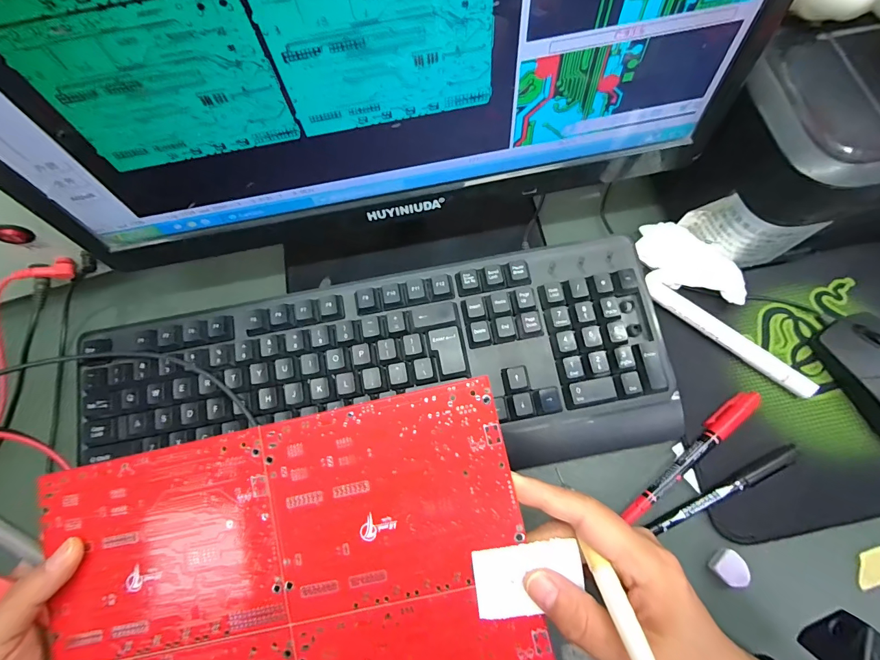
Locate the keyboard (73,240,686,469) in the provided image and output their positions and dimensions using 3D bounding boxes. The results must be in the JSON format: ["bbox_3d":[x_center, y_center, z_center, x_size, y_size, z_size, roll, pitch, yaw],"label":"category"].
[{"bbox_3d":[-0.047,0.038,0.293,0.428,0.035,0.154,-9,72,-1],"label":"keyboard"}]

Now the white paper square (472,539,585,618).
[{"bbox_3d":[0.046,0.129,0.203,0.055,0.006,0.032,-7,72,0],"label":"white paper square"}]

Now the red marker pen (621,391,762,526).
[{"bbox_3d":[0.182,0.089,0.282,0.132,0.011,0.014,-39,75,-10],"label":"red marker pen"}]

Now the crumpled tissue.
[{"bbox_3d":[0.202,-0.054,0.317,0.037,0.025,0.090,-42,75,-11],"label":"crumpled tissue"}]

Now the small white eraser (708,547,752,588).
[{"bbox_3d":[0.194,0.159,0.263,0.019,0.011,0.019,-1,72,2],"label":"small white eraser"}]

